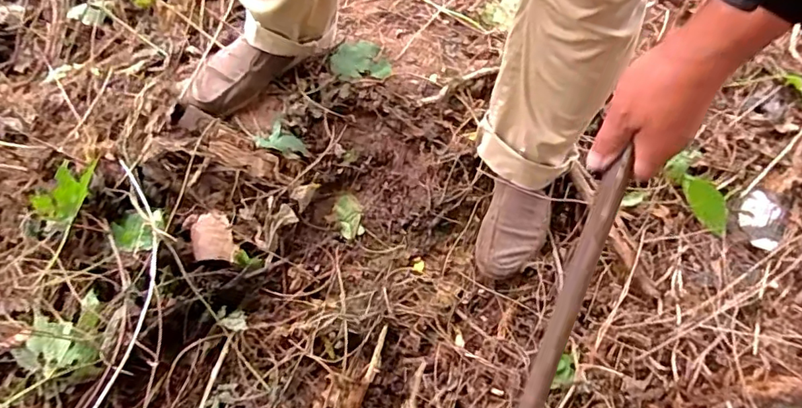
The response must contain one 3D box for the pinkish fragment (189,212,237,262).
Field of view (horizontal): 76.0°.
[{"bbox_3d":[-0.275,0.049,0.749,0.056,0.020,0.070,-6,81,-27],"label":"pinkish fragment"}]

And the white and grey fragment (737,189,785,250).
[{"bbox_3d":[0.581,0.025,0.825,0.070,0.018,0.090,33,66,14],"label":"white and grey fragment"}]

